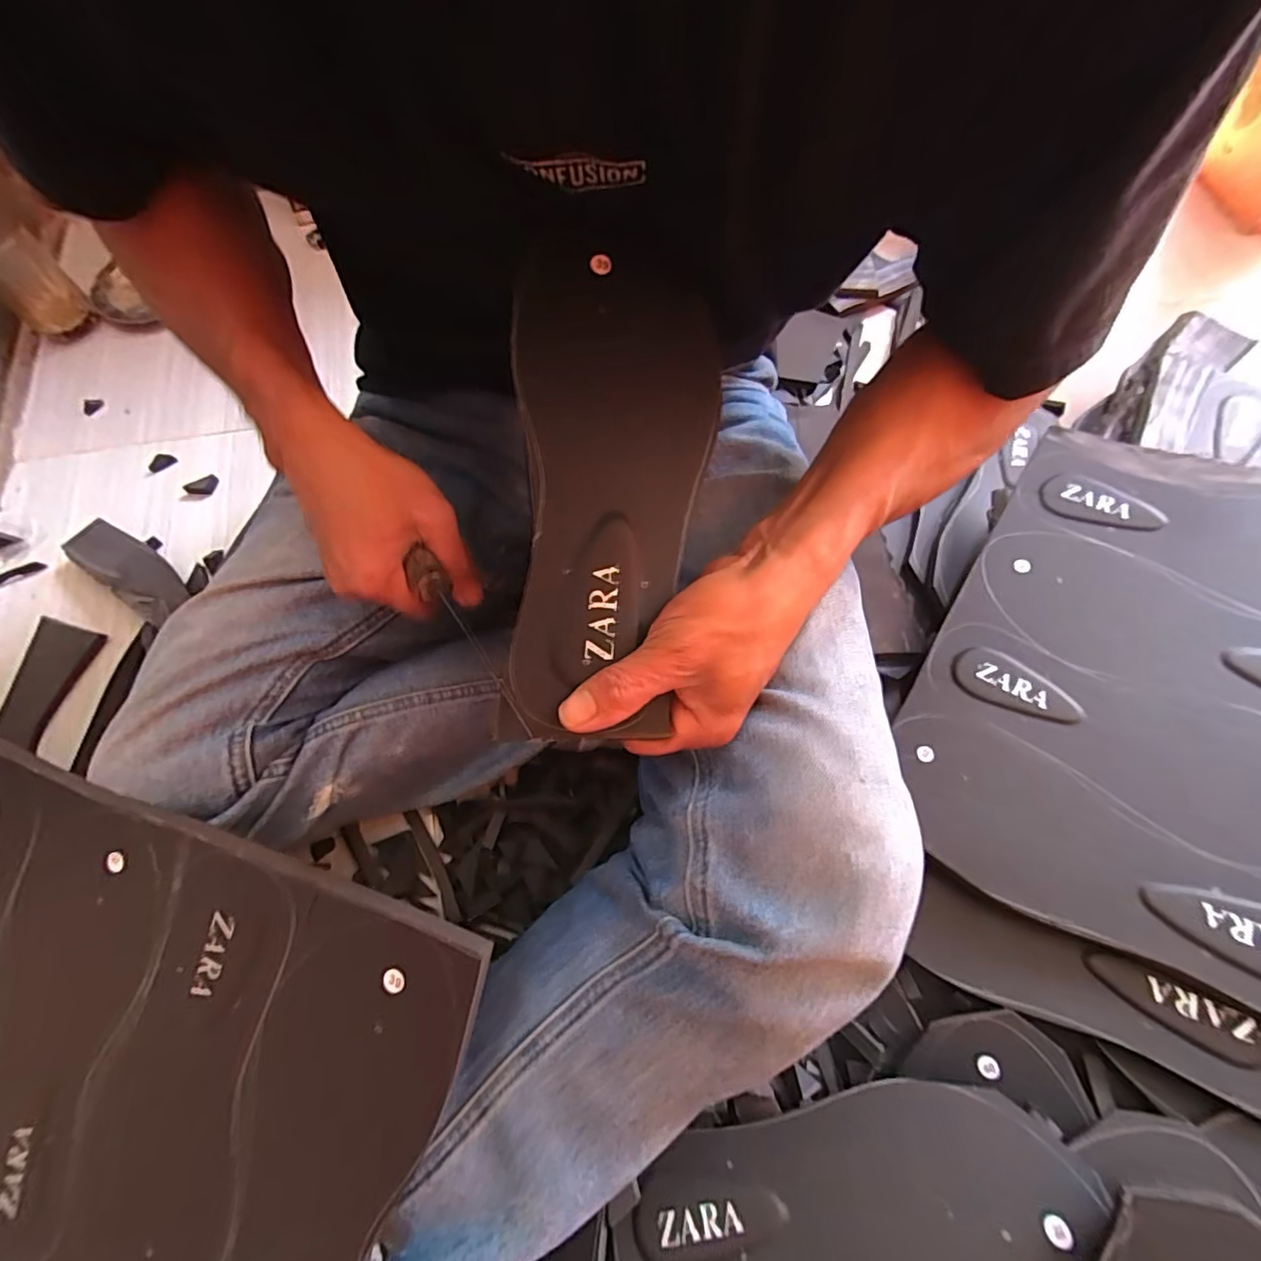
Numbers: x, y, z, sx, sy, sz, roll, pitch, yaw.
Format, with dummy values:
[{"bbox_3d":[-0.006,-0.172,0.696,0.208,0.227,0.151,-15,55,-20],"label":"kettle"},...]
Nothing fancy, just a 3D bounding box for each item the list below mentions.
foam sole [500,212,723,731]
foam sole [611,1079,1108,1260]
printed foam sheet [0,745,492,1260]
[{"bbox_3d":[-0.014,-0.073,0.264,0.093,0.017,0.244,6,82,2],"label":"foam sole"},{"bbox_3d":[0.112,0.304,0.297,0.236,0.006,0.097,-8,47,12],"label":"foam sole"},{"bbox_3d":[-0.301,0.221,0.301,0.427,0.013,0.271,15,90,13],"label":"printed foam sheet"}]

